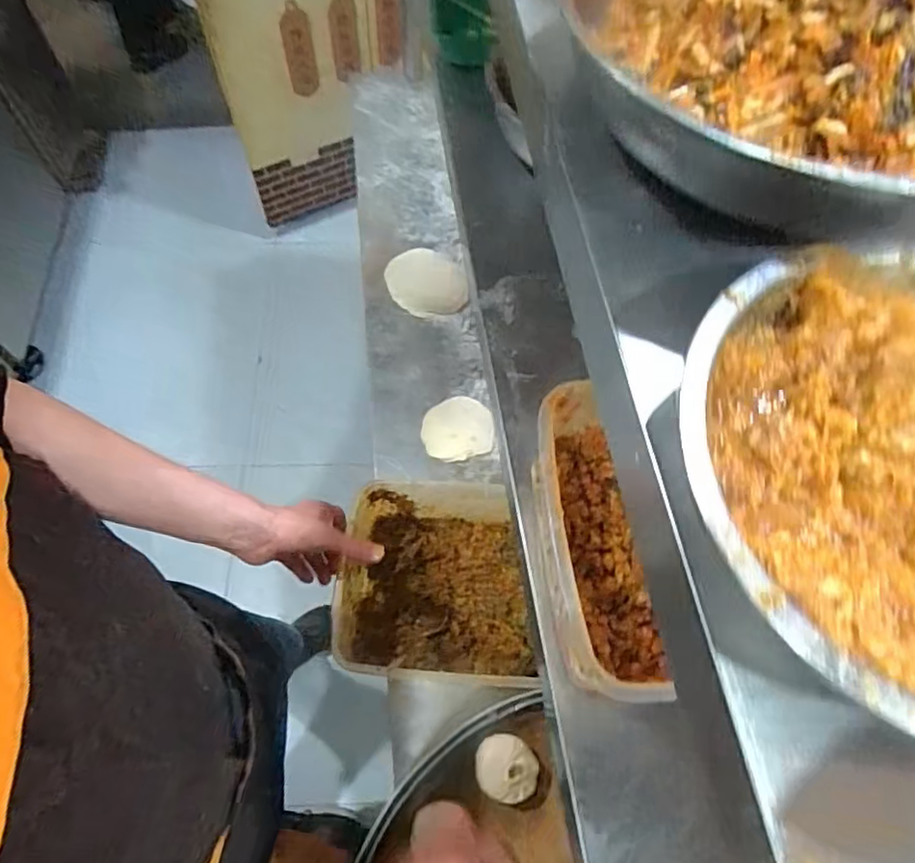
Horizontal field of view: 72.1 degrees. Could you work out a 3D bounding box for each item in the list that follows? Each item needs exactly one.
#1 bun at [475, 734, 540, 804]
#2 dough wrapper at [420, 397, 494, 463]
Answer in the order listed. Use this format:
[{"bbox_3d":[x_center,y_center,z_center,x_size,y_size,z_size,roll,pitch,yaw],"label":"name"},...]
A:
[{"bbox_3d":[0.048,0.327,0.610,0.060,0.029,0.056,8,63,1],"label":"bun"},{"bbox_3d":[-0.001,-0.003,0.866,0.097,0.008,0.088,-16,68,-3],"label":"dough wrapper"}]

